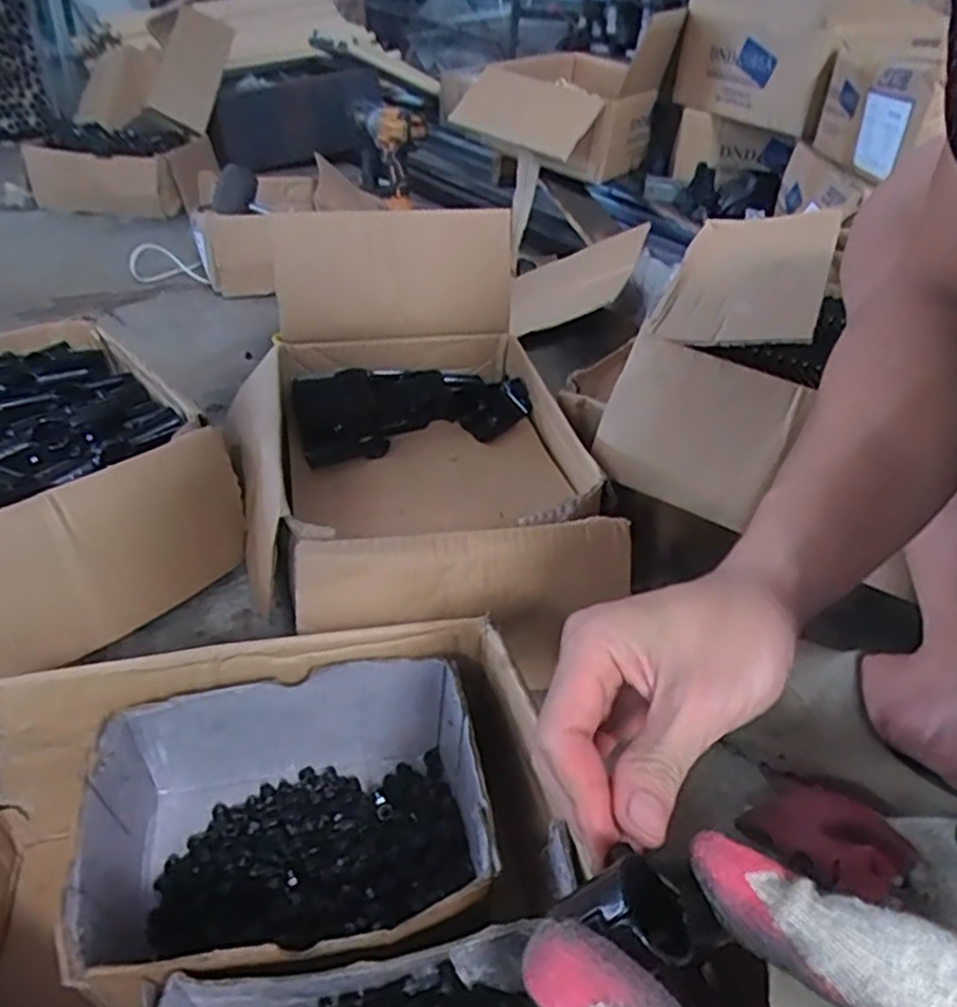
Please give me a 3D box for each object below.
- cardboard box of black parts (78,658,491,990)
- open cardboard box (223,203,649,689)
[{"bbox_3d":[-0.111,0.190,0.409,0.218,0.102,0.158,-4,36,-10],"label":"cardboard box of black parts"},{"bbox_3d":[-0.056,-0.093,0.643,0.319,0.216,0.449,-8,37,-17],"label":"open cardboard box"}]

